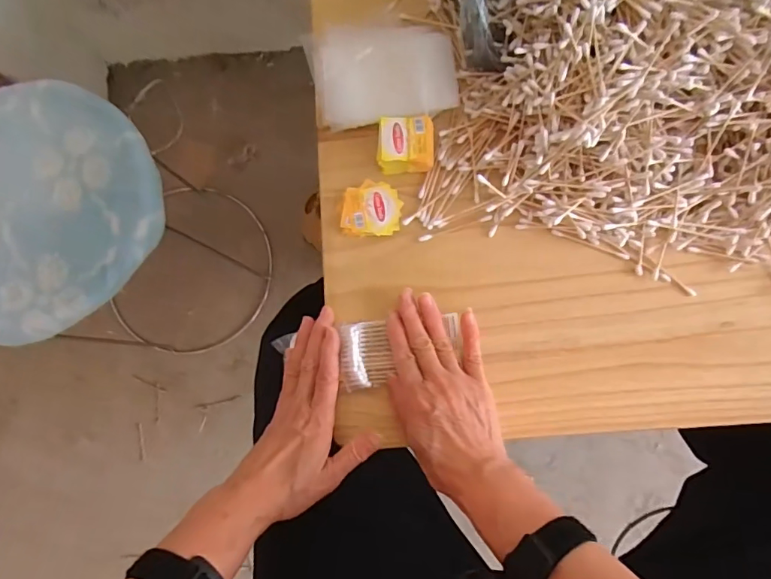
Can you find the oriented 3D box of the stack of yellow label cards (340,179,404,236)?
[{"bbox_3d":[-0.013,-0.076,0.440,0.054,0.004,0.051,4,82,5],"label":"stack of yellow label cards"}]

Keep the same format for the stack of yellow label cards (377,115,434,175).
[{"bbox_3d":[0.019,-0.132,0.433,0.049,0.031,0.041,0,82,4],"label":"stack of yellow label cards"}]

